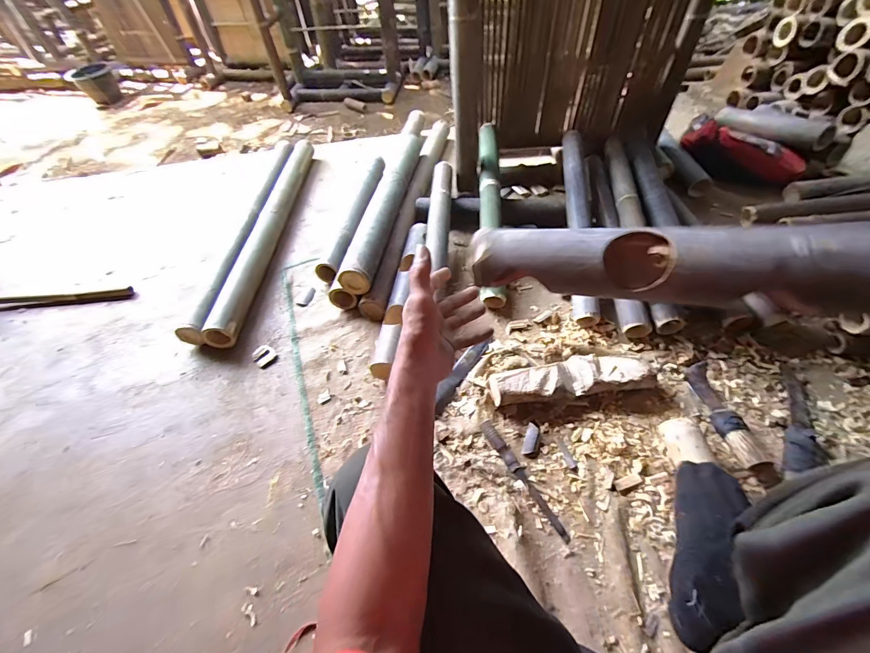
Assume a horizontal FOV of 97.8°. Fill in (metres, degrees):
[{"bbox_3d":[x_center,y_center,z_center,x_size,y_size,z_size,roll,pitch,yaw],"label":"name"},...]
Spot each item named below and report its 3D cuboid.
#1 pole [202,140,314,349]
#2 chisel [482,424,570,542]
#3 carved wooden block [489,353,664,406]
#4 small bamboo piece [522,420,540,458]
[{"bbox_3d":[-0.528,-0.346,1.249,0.072,0.079,0.980,-1,52,4],"label":"pole"},{"bbox_3d":[0.162,0.280,0.710,0.028,0.021,0.246,-25,54,-14],"label":"chisel"},{"bbox_3d":[0.289,0.111,0.806,0.336,0.058,0.087,-7,52,0],"label":"carved wooden block"},{"bbox_3d":[0.194,0.224,0.757,0.030,0.014,0.075,13,54,15],"label":"small bamboo piece"}]

